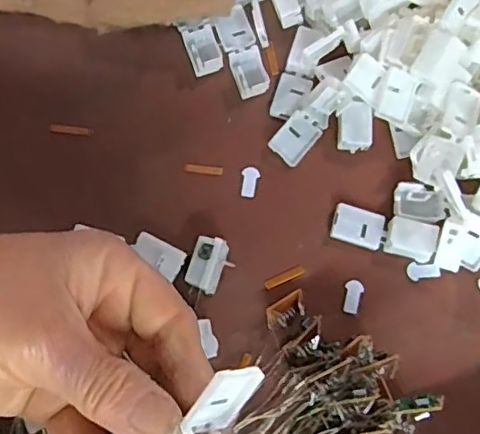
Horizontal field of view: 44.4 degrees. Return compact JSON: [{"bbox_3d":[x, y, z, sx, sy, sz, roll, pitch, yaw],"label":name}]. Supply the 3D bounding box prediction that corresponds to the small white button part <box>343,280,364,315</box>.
[{"bbox_3d":[0.060,0.042,0.310,0.009,0.004,0.017,15,76,5],"label":"small white button part"}]

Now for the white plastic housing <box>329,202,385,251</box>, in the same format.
[{"bbox_3d":[0.064,0.005,0.318,0.028,0.005,0.020,15,75,4],"label":"white plastic housing"}]

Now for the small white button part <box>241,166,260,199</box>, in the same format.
[{"bbox_3d":[0.006,-0.020,0.328,0.010,0.004,0.018,5,75,3],"label":"small white button part"}]

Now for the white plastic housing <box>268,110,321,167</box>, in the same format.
[{"bbox_3d":[0.032,-0.045,0.331,0.019,0.004,0.029,39,78,9],"label":"white plastic housing"}]

